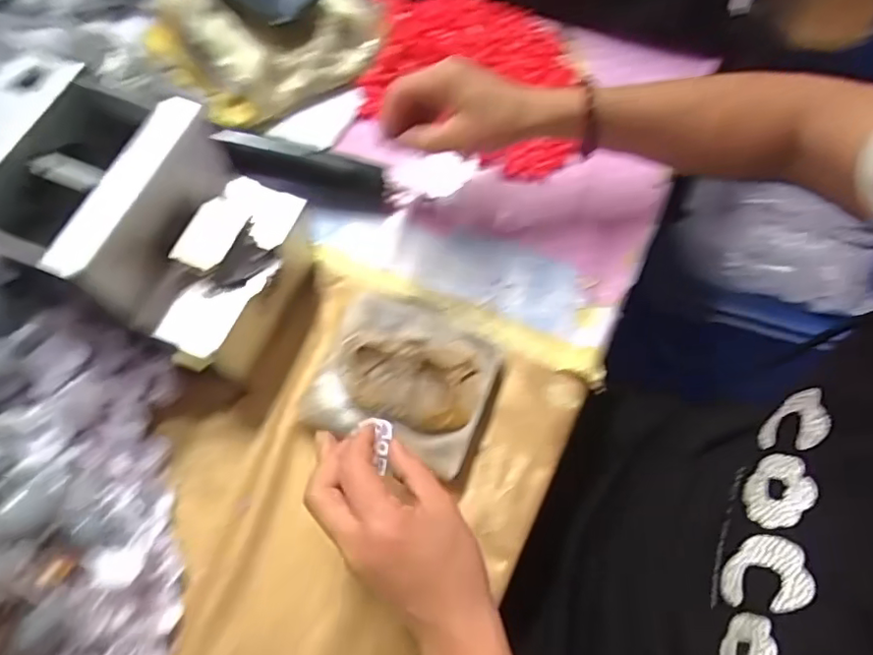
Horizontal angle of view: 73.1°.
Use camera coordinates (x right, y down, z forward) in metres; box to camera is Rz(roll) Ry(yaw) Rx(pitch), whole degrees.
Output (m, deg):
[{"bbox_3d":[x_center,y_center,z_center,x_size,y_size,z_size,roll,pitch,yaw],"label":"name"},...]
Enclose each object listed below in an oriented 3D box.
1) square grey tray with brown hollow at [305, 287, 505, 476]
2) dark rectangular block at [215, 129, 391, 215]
[{"bbox_3d":[-0.021,0.035,0.418,0.114,0.032,0.109,22,68,8],"label":"square grey tray with brown hollow"},{"bbox_3d":[-0.103,-0.124,0.475,0.132,0.042,0.016,10,28,-12],"label":"dark rectangular block"}]

